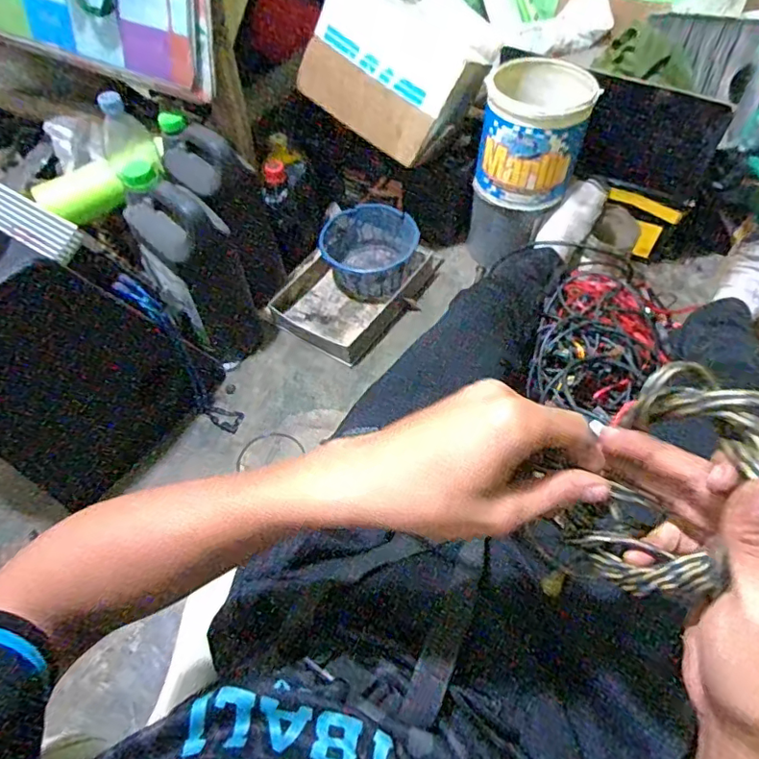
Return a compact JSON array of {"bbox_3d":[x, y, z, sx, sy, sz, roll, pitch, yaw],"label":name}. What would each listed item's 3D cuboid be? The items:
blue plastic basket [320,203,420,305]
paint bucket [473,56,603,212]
[{"bbox_3d":[-0.022,-0.265,1.095,0.194,0.102,0.194,4,55,3],"label":"blue plastic basket"},{"bbox_3d":[0.279,-0.441,0.968,0.172,0.192,0.183,21,57,14],"label":"paint bucket"}]

